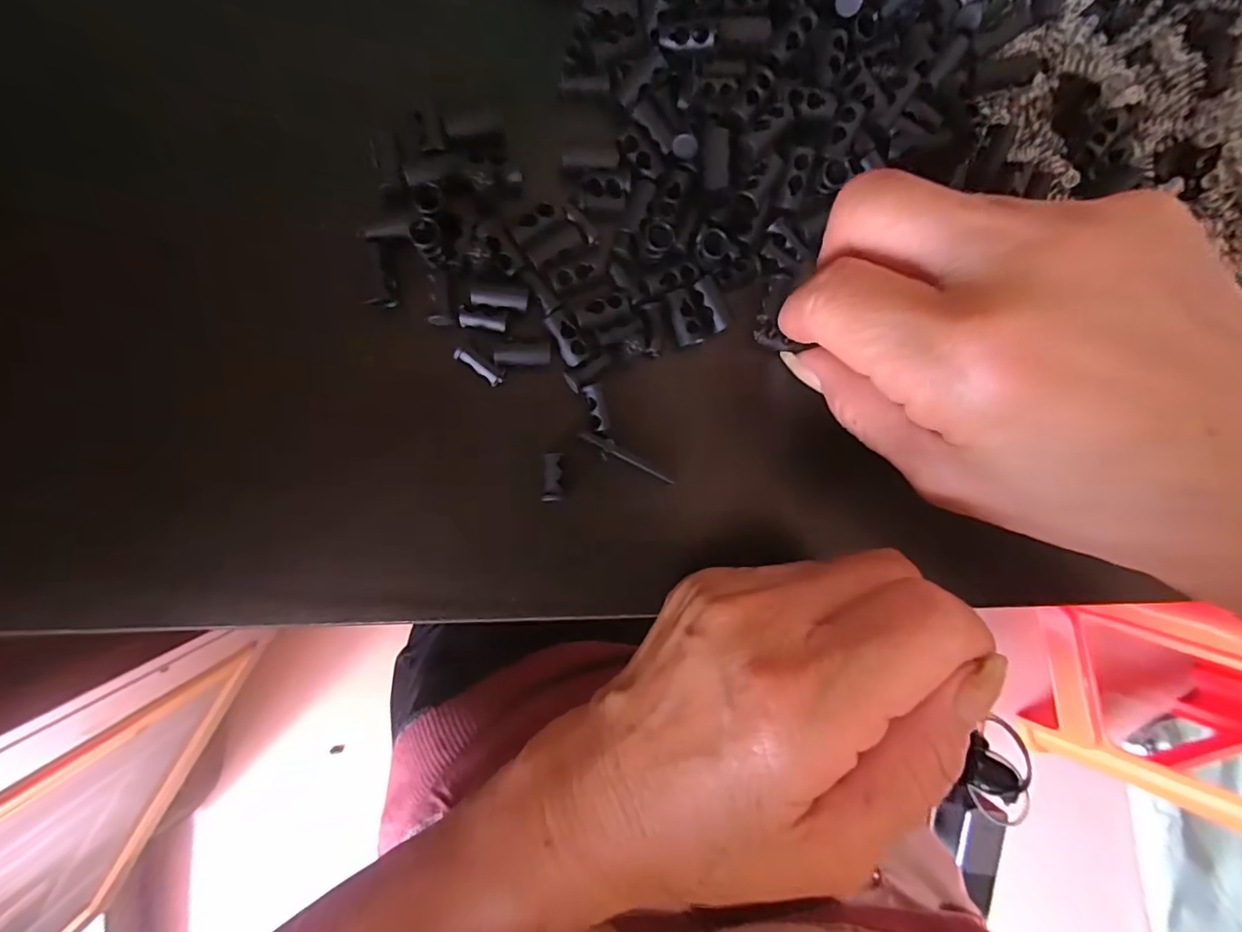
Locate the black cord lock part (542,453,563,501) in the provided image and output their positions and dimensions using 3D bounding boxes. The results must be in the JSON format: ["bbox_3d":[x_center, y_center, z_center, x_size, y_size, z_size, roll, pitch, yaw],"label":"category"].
[{"bbox_3d":[-0.022,0.004,0.176,0.006,0.004,0.015,0,90,-9],"label":"black cord lock part"}]

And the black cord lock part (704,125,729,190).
[{"bbox_3d":[0.030,-0.098,0.174,0.008,0.007,0.018,-3,91,-9],"label":"black cord lock part"}]

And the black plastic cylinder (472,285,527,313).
[{"bbox_3d":[-0.038,-0.054,0.171,0.018,0.004,0.007,7,89,-9],"label":"black plastic cylinder"}]

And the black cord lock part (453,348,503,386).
[{"bbox_3d":[-0.045,-0.032,0.172,0.017,0.004,0.005,37,85,-7],"label":"black cord lock part"}]

